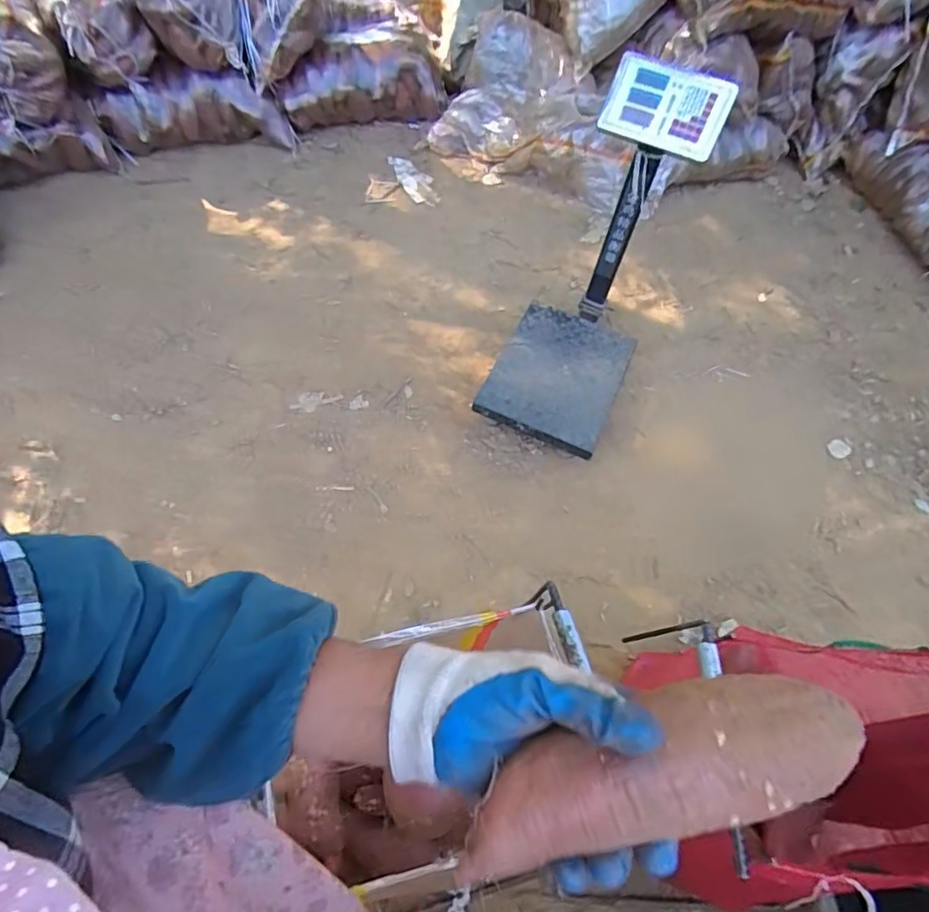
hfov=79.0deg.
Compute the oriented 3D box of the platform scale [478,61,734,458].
[{"bbox_3d":[0.298,-0.430,1.320,0.325,0.659,0.542,23,59,9],"label":"platform scale"}]

